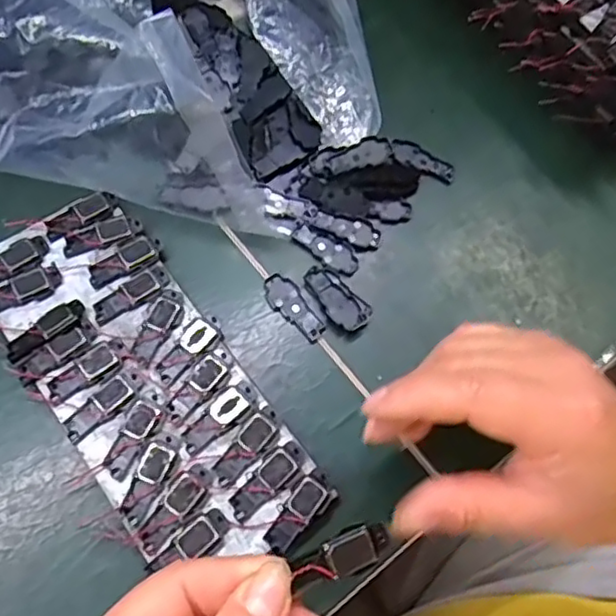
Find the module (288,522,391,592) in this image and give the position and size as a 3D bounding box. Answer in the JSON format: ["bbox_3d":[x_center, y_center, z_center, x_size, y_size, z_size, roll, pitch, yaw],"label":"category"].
[{"bbox_3d":[0.012,0.084,0.219,0.033,0.005,0.014,-20,69,-14],"label":"module"}]

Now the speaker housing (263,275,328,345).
[{"bbox_3d":[-0.007,0.000,0.322,0.016,0.004,0.040,-29,71,-15],"label":"speaker housing"}]

